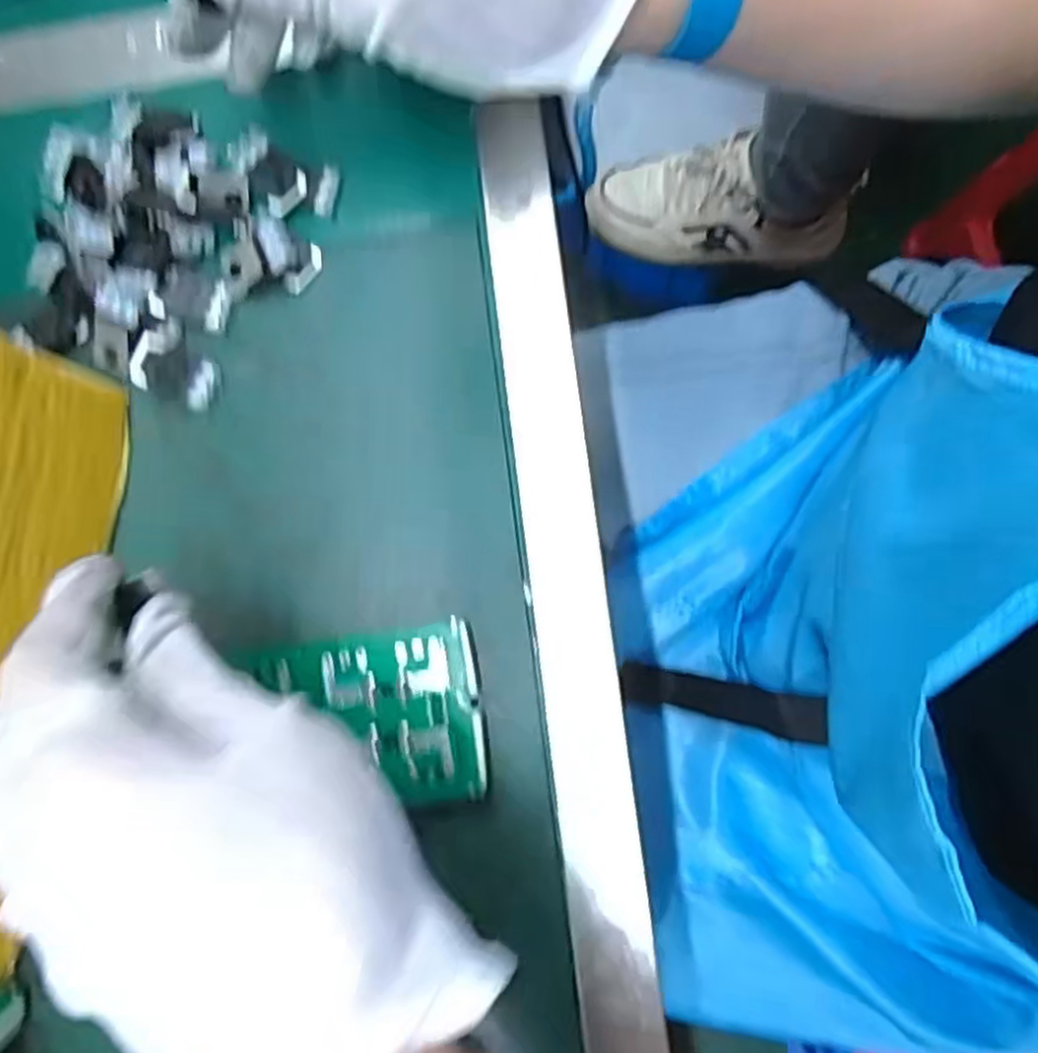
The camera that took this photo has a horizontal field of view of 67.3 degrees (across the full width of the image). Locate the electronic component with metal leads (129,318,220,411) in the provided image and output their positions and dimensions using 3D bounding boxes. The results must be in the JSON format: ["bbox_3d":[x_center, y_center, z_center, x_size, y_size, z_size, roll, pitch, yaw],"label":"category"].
[{"bbox_3d":[-0.120,-0.058,0.274,0.026,0.008,0.028,16,82,5],"label":"electronic component with metal leads"}]

